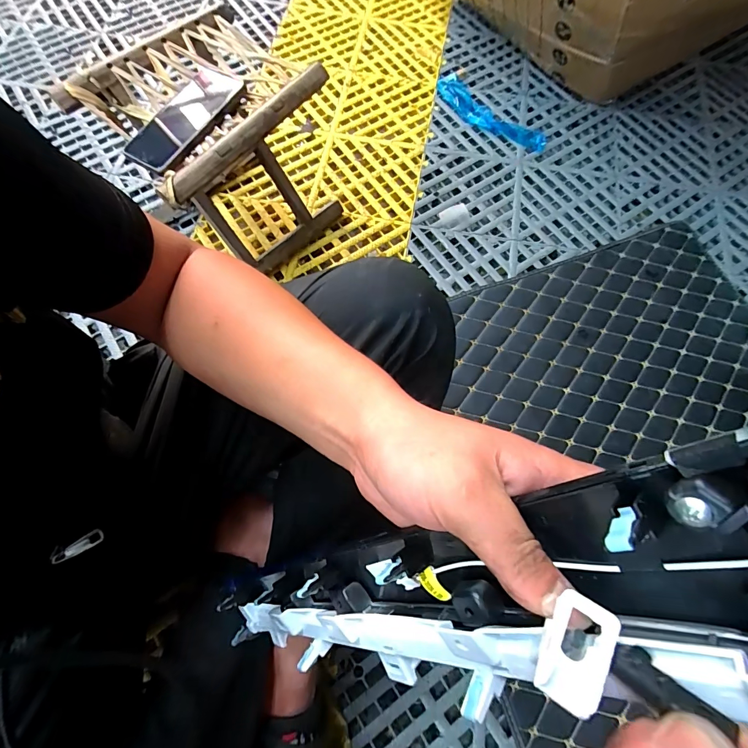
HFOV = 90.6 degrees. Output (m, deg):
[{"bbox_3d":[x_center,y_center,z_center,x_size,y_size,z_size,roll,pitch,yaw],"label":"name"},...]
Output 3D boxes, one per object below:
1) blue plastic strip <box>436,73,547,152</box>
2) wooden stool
[{"bbox_3d":[0.244,-0.564,0.806,0.285,0.009,0.091,43,75,12],"label":"blue plastic strip"},{"bbox_3d":[-0.228,-0.331,0.593,0.256,0.256,0.244,-43,77,-14],"label":"wooden stool"}]

